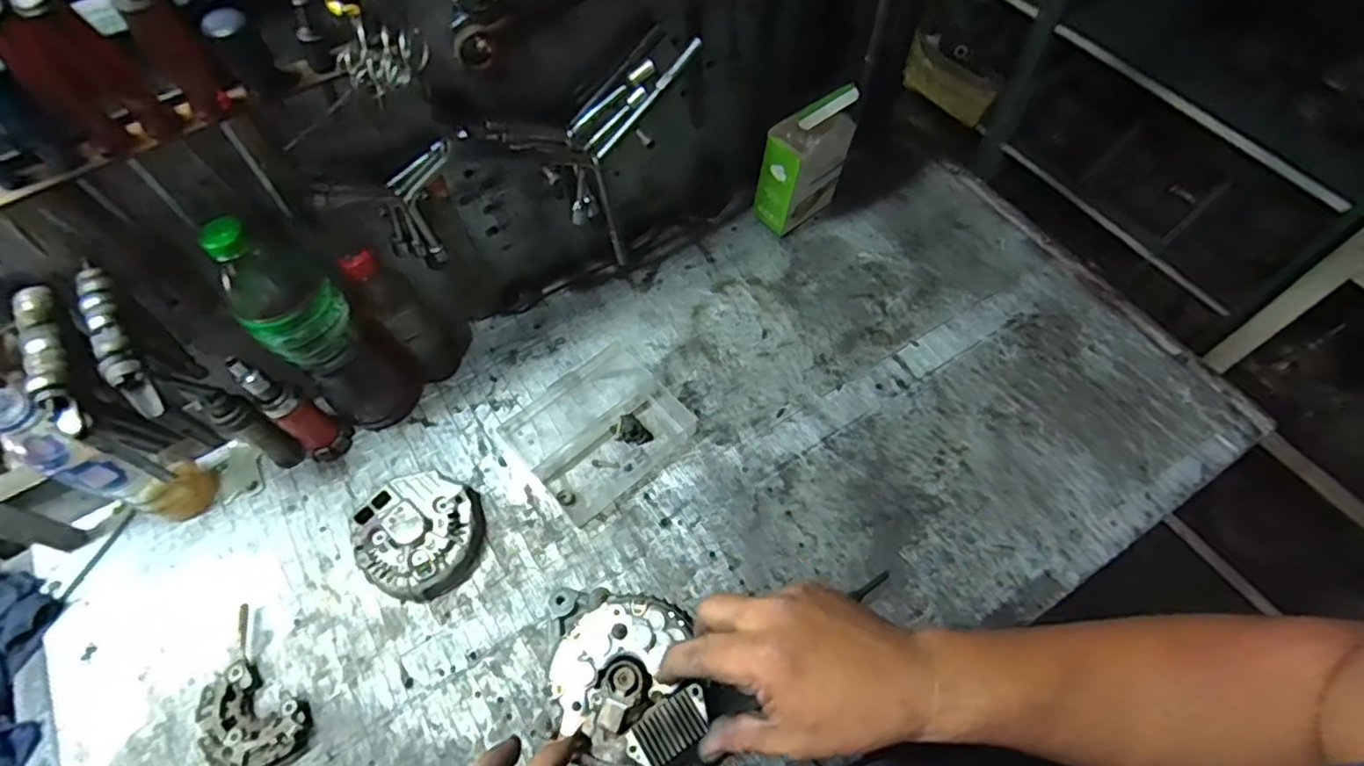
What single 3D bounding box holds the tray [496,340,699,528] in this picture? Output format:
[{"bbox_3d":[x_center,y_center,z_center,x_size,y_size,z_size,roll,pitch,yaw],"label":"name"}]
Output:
[{"bbox_3d":[-0.089,0.044,0.675,0.157,0.022,0.145,-39,66,-18],"label":"tray"}]

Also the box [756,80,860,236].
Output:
[{"bbox_3d":[0.142,-0.253,0.746,0.098,0.166,0.059,-34,65,-16],"label":"box"}]

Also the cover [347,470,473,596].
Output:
[{"bbox_3d":[-0.250,0.143,0.615,0.112,0.040,0.111,-12,61,-5],"label":"cover"}]

